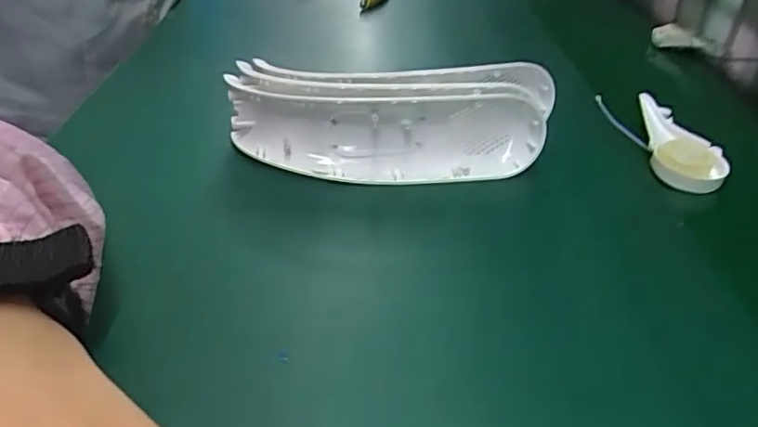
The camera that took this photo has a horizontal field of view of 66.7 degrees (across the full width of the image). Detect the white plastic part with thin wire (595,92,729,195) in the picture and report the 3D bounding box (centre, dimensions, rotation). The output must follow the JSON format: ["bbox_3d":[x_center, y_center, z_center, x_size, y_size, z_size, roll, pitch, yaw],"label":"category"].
[{"bbox_3d":[0.199,-0.052,0.402,0.044,0.025,0.103,-7,37,-11],"label":"white plastic part with thin wire"}]

